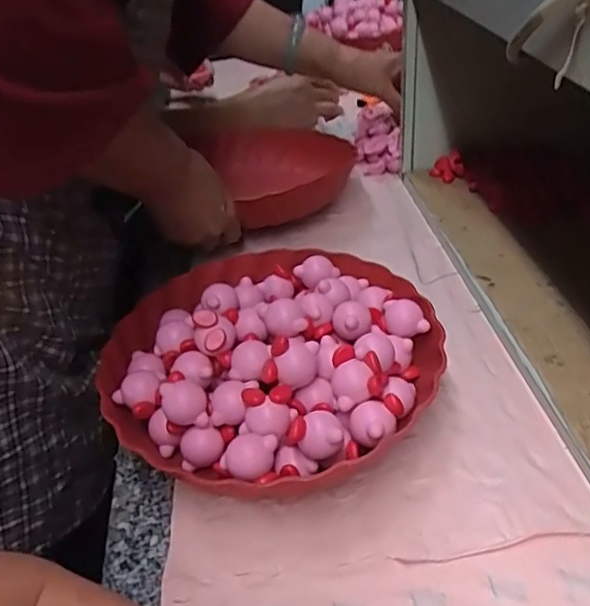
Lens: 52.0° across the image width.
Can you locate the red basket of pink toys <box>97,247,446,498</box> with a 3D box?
[{"bbox_3d":[-0.015,0.039,0.451,0.223,0.076,0.232,-4,37,3],"label":"red basket of pink toys"}]

